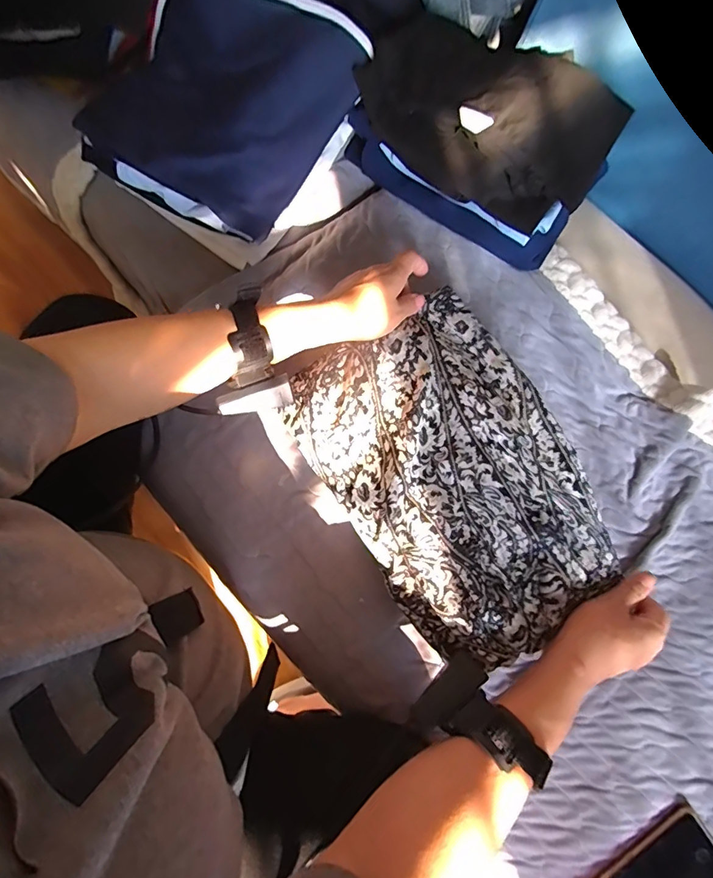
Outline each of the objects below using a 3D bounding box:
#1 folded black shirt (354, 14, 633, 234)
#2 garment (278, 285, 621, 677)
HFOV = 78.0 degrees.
[{"bbox_3d":[0.143,-0.353,0.482,0.266,0.056,0.162,30,80,4],"label":"folded black shirt"},{"bbox_3d":[0.092,0.032,0.434,0.222,0.044,0.324,-31,81,-7],"label":"garment"}]

